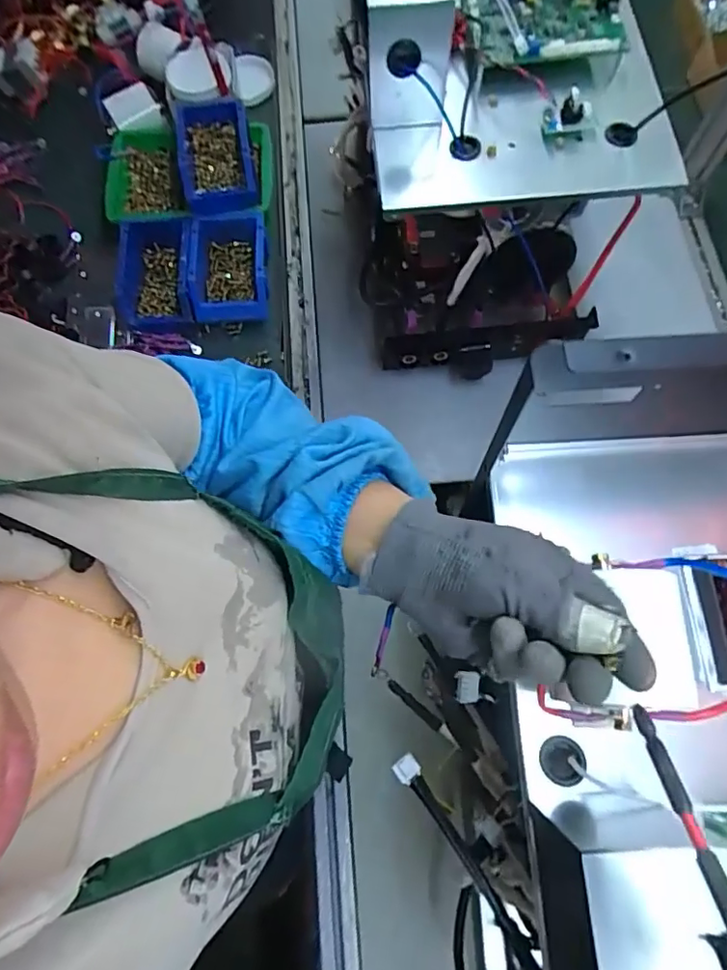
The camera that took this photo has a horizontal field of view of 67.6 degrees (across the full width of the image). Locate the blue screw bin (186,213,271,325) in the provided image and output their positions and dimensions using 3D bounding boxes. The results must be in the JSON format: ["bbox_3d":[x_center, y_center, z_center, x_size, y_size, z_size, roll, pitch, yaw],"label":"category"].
[{"bbox_3d":[-0.200,-0.325,0.822,0.113,0.065,0.153,-6,71,-1],"label":"blue screw bin"}]

